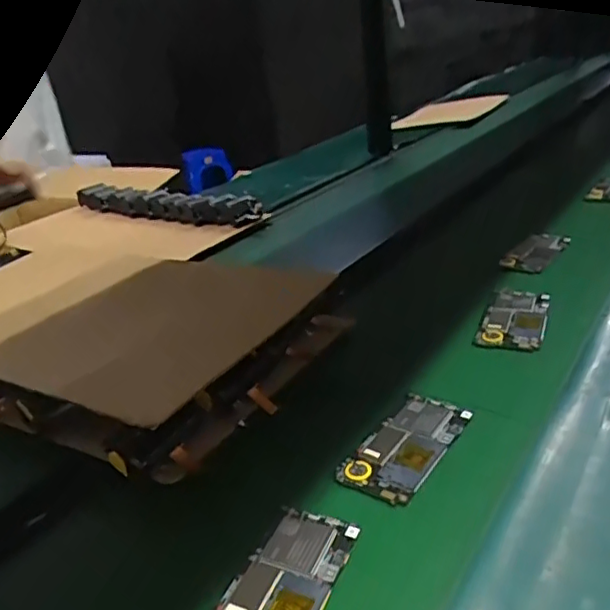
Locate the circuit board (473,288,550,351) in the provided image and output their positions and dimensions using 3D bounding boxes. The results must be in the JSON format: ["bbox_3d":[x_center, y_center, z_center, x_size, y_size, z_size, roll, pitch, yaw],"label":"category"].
[{"bbox_3d":[0.231,0.013,0.666,0.066,0.011,0.124,2,30,28],"label":"circuit board"}]

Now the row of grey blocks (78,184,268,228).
[{"bbox_3d":[-0.300,-0.211,1.240,0.486,0.051,0.095,8,33,36],"label":"row of grey blocks"}]

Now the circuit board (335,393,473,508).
[{"bbox_3d":[0.083,0.112,0.494,0.065,0.009,0.123,9,33,37],"label":"circuit board"}]

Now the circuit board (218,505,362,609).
[{"bbox_3d":[-0.015,0.177,0.382,0.062,0.004,0.124,3,30,29],"label":"circuit board"}]

